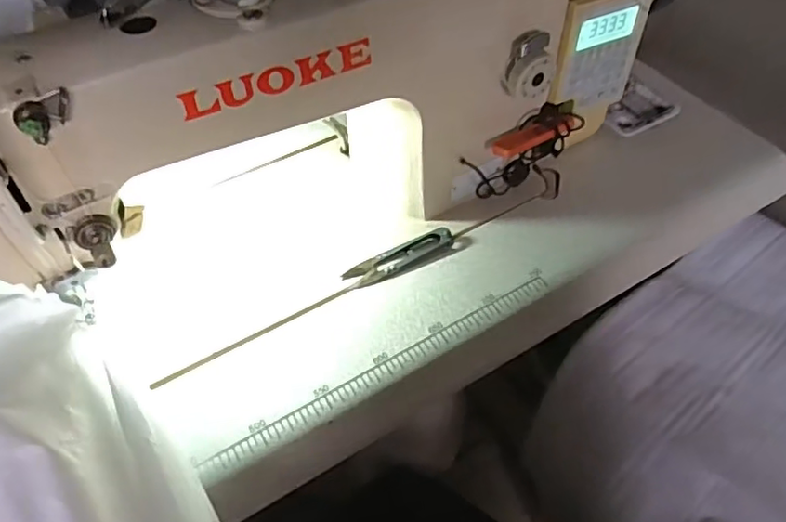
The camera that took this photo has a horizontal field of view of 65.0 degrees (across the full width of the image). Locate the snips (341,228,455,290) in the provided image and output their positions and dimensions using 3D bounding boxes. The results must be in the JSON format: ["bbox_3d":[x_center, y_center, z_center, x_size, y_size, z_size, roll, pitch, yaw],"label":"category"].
[{"bbox_3d":[0.006,-0.004,0.525,0.100,0.009,0.024,-26,54,-19],"label":"snips"}]

